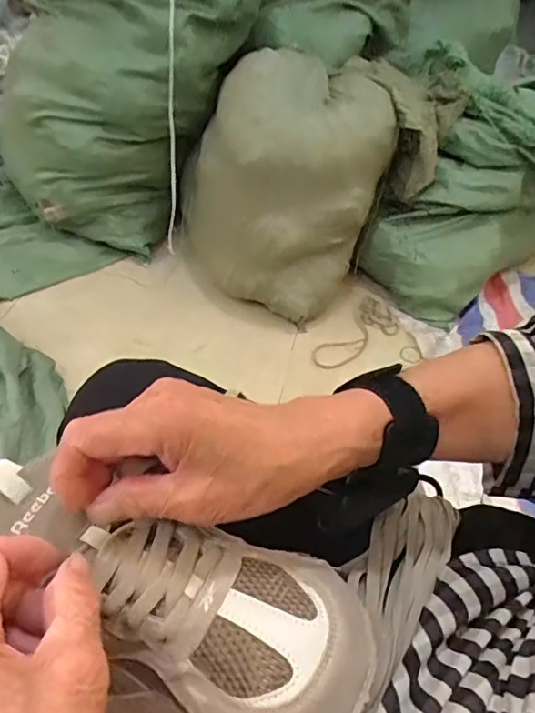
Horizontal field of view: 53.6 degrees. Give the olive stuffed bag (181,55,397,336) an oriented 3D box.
[{"bbox_3d":[0.035,-0.344,1.133,0.437,0.429,0.362,3,43,-5],"label":"olive stuffed bag"}]

